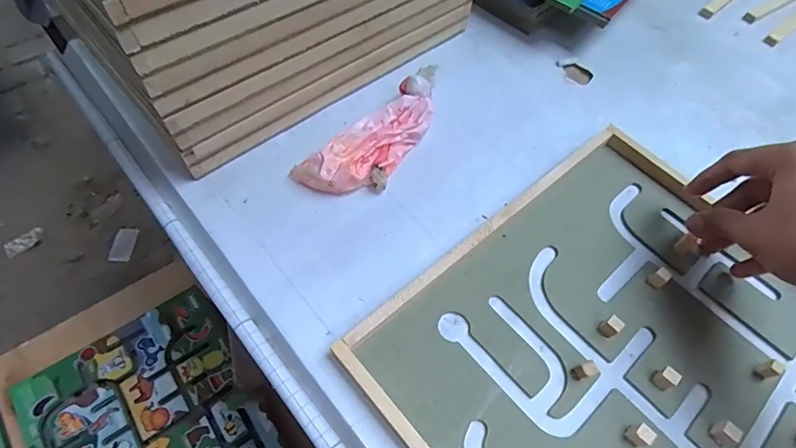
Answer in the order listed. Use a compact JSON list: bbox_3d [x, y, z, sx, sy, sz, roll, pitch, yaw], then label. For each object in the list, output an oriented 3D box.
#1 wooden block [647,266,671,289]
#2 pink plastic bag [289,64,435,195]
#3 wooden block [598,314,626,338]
[{"bbox_3d":[0.184,0.039,0.315,0.009,0.015,0.010,-29,65,-20],"label":"wooden block"},{"bbox_3d":[-0.008,-0.073,0.358,0.054,0.031,0.152,41,64,19],"label":"pink plastic bag"},{"bbox_3d":[0.140,0.068,0.293,0.009,0.016,0.010,-30,65,-20],"label":"wooden block"}]

